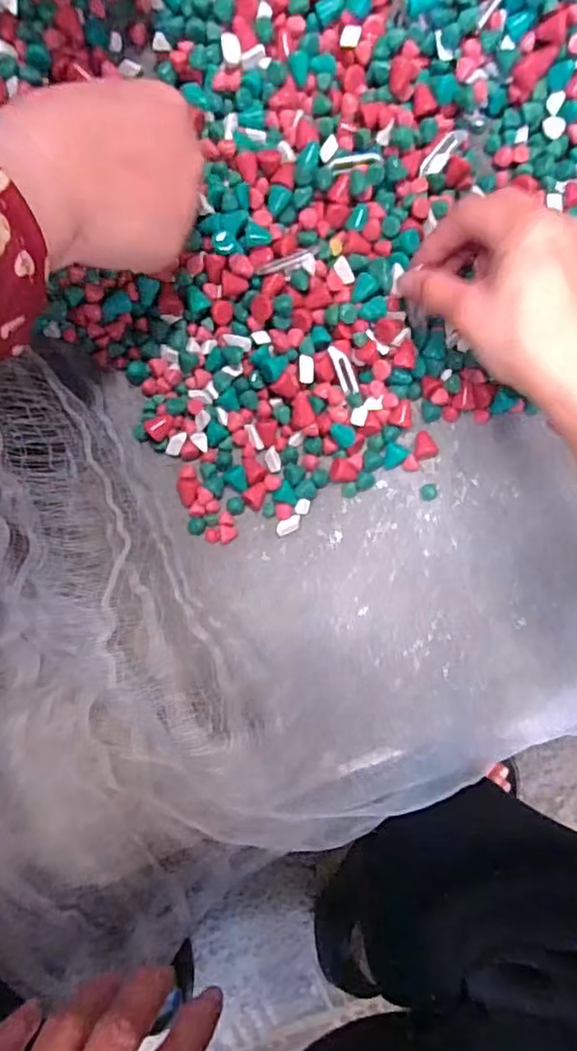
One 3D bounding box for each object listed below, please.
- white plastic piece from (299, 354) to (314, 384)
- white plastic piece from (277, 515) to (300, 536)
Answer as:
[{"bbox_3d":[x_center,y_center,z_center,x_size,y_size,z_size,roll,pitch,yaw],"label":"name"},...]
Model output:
[{"bbox_3d":[0.011,-0.094,0.359,0.009,0.004,0.017,-3,93,-3],"label":"white plastic piece"},{"bbox_3d":[0.000,0.000,0.374,0.017,0.004,0.009,-25,94,-2],"label":"white plastic piece"}]

